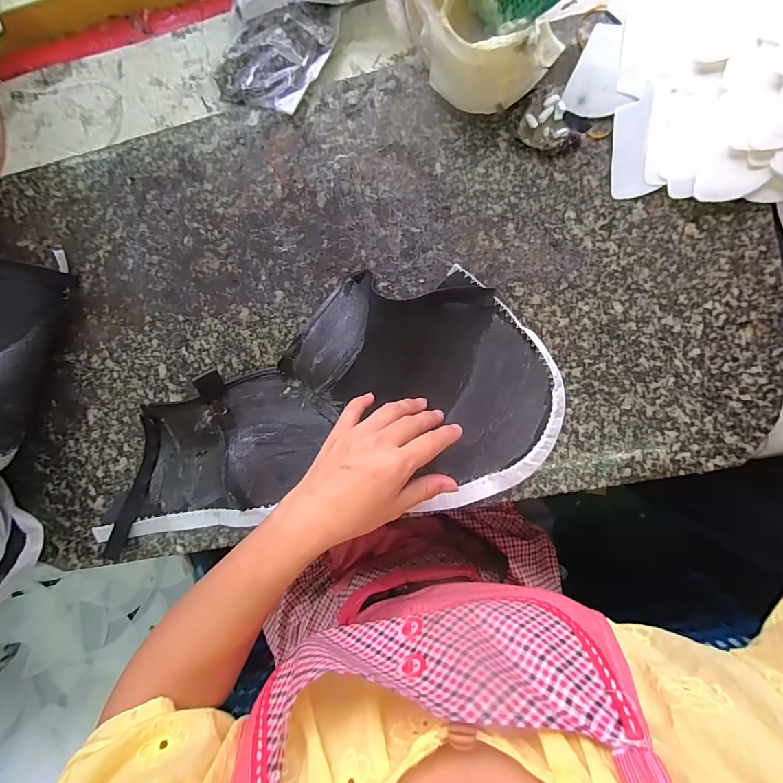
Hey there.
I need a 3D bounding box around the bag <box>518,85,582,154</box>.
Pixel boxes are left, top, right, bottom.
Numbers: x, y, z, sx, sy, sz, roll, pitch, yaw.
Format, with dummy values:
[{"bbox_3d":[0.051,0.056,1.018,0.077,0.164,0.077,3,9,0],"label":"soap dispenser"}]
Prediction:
[{"bbox_3d":[0.125,-0.218,0.322,0.043,0.015,0.050,-17,89,6],"label":"bag"}]

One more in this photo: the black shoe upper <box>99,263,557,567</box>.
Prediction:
[{"bbox_3d":[-0.069,0.029,0.340,0.411,0.044,0.197,-18,84,6],"label":"black shoe upper"}]

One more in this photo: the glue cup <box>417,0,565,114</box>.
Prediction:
[{"bbox_3d":[0.065,-0.267,0.302,0.108,0.062,0.072,42,95,3],"label":"glue cup"}]

